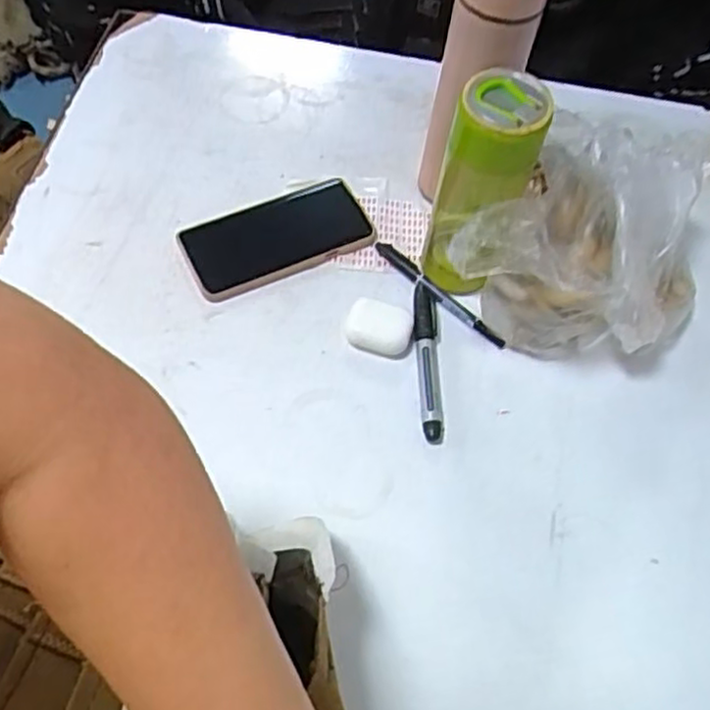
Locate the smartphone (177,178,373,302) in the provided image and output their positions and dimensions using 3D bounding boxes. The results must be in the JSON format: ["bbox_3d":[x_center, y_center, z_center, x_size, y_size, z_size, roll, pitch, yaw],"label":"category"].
[{"bbox_3d":[-0.068,-0.106,0.640,0.164,0.009,0.081,-22,64,-16],"label":"smartphone"}]

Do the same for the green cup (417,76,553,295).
[{"bbox_3d":[0.096,-0.127,0.562,0.063,0.193,0.064,2,60,-3],"label":"green cup"}]

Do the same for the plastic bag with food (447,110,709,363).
[{"bbox_3d":[0.203,-0.095,0.588,0.186,0.128,0.244,30,62,13],"label":"plastic bag with food"}]

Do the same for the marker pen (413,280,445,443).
[{"bbox_3d":[0.059,0.003,0.577,0.020,0.015,0.138,1,60,-3],"label":"marker pen"}]

